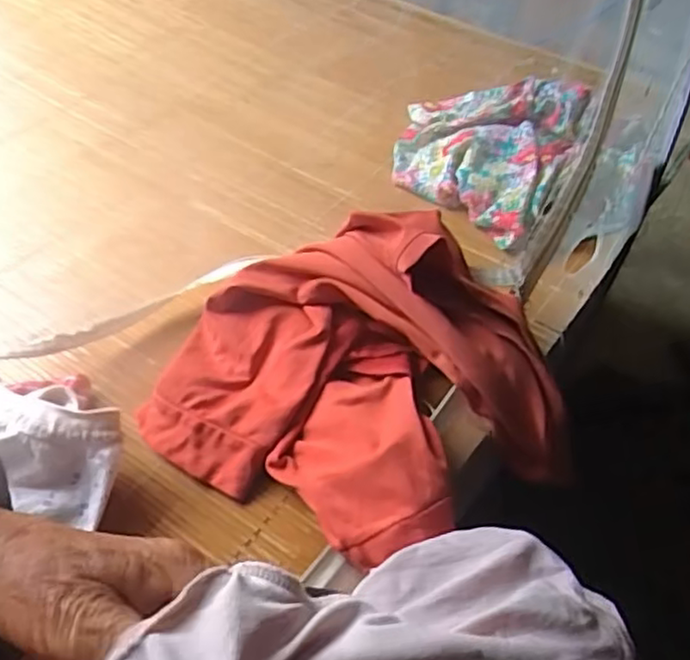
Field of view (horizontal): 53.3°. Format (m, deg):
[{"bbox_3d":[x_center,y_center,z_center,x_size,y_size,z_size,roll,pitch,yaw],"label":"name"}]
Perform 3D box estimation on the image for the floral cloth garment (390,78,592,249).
[{"bbox_3d":[0.156,-0.214,0.784,0.200,0.078,0.241,23,52,15],"label":"floral cloth garment"}]

